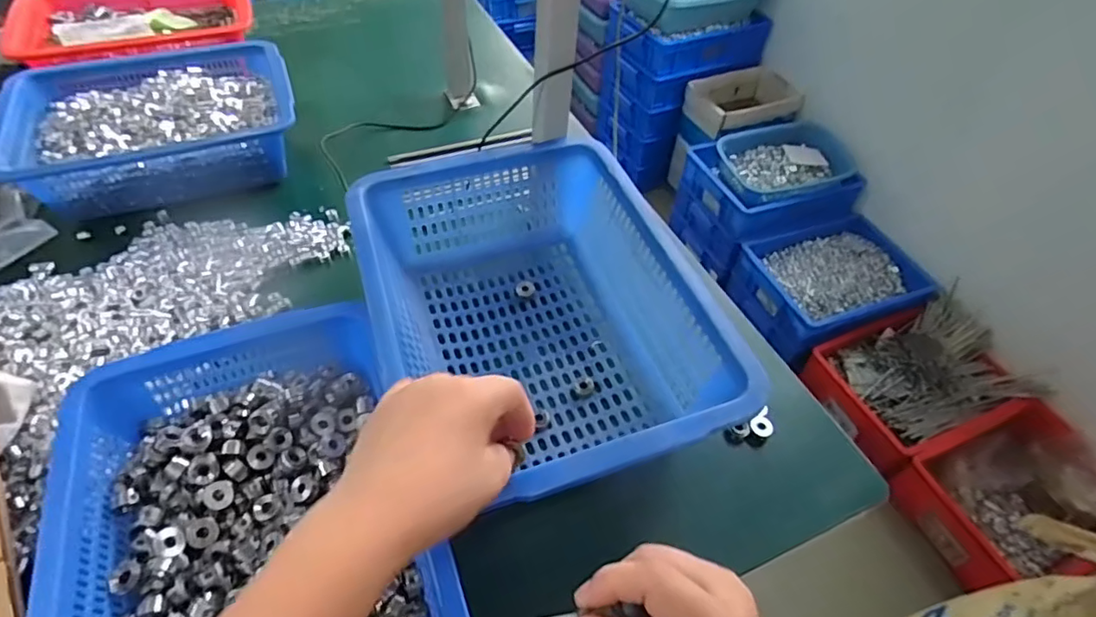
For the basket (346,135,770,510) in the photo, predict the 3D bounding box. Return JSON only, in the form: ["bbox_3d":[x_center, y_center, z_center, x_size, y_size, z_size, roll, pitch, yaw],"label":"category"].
[{"bbox_3d":[-0.018,0.007,0.528,0.265,0.127,0.357,-13,52,-15],"label":"basket"}]

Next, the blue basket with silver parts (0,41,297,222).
[{"bbox_3d":[-0.491,-0.243,0.727,0.310,0.086,0.252,-16,53,-17],"label":"blue basket with silver parts"}]

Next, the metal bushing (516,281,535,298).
[{"bbox_3d":[-0.025,-0.022,0.616,0.019,0.005,0.022,-2,50,-5],"label":"metal bushing"}]

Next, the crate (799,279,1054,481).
[{"bbox_3d":[0.914,0.164,1.406,0.487,0.167,0.343,-17,54,-18],"label":"crate"}]

